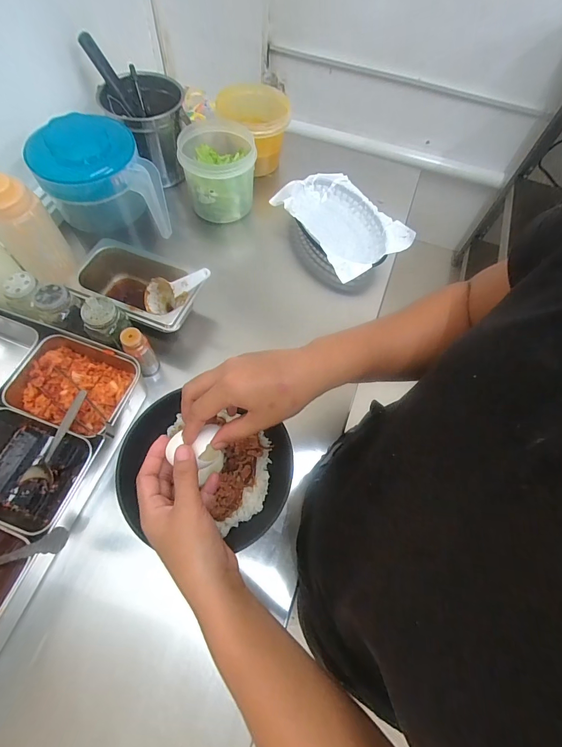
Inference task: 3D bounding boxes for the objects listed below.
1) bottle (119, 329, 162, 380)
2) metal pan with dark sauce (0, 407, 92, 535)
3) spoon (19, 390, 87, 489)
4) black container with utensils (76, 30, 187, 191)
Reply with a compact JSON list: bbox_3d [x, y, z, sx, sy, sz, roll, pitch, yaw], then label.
[{"bbox_3d":[-0.180,-0.020,0.471,0.027,0.104,0.026,1,64,-2],"label":"bottle"},{"bbox_3d":[-0.283,0.119,0.411,0.139,0.079,0.098,14,64,4],"label":"metal pan with dark sauce"},{"bbox_3d":[-0.249,0.077,0.399,0.029,0.021,0.134,42,108,16],"label":"spoon"},{"bbox_3d":[-0.234,-0.446,0.625,0.130,0.163,0.143,-17,66,-11],"label":"black container with utensils"}]

